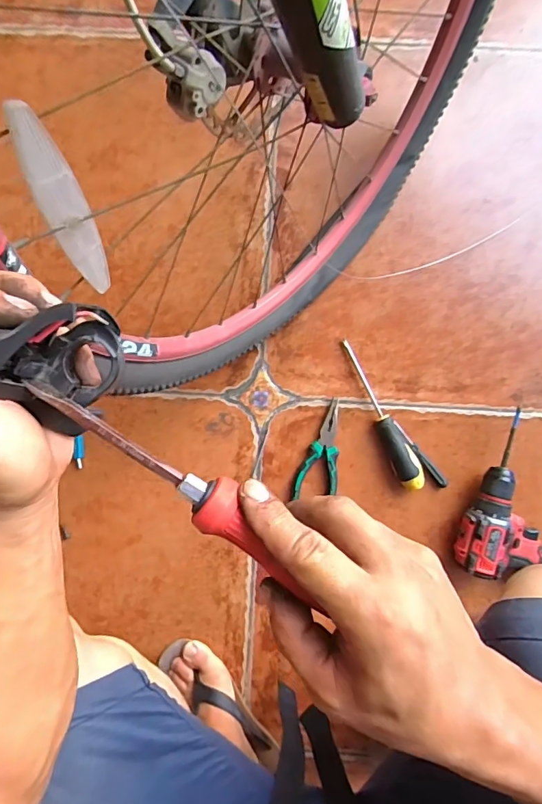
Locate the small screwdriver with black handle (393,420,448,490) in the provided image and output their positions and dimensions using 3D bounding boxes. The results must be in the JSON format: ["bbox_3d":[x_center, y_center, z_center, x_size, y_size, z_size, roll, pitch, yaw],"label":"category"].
[{"bbox_3d":[0.204,0.072,0.646,0.014,0.010,0.110,-39,91,1],"label":"small screwdriver with black handle"}]

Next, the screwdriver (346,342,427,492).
[{"bbox_3d":[0.147,0.018,0.641,0.034,0.030,0.215,-27,91,1],"label":"screwdriver"}]

